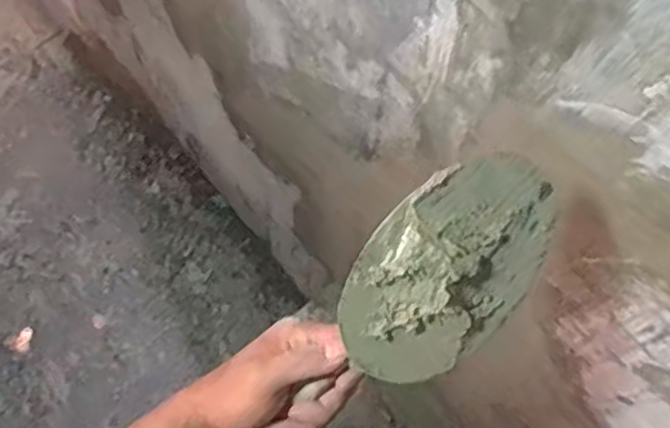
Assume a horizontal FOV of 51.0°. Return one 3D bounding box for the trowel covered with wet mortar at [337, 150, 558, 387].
[{"bbox_3d":[0.073,0.036,0.451,0.163,0.035,0.104,-45,104,0],"label":"trowel covered with wet mortar"}]

